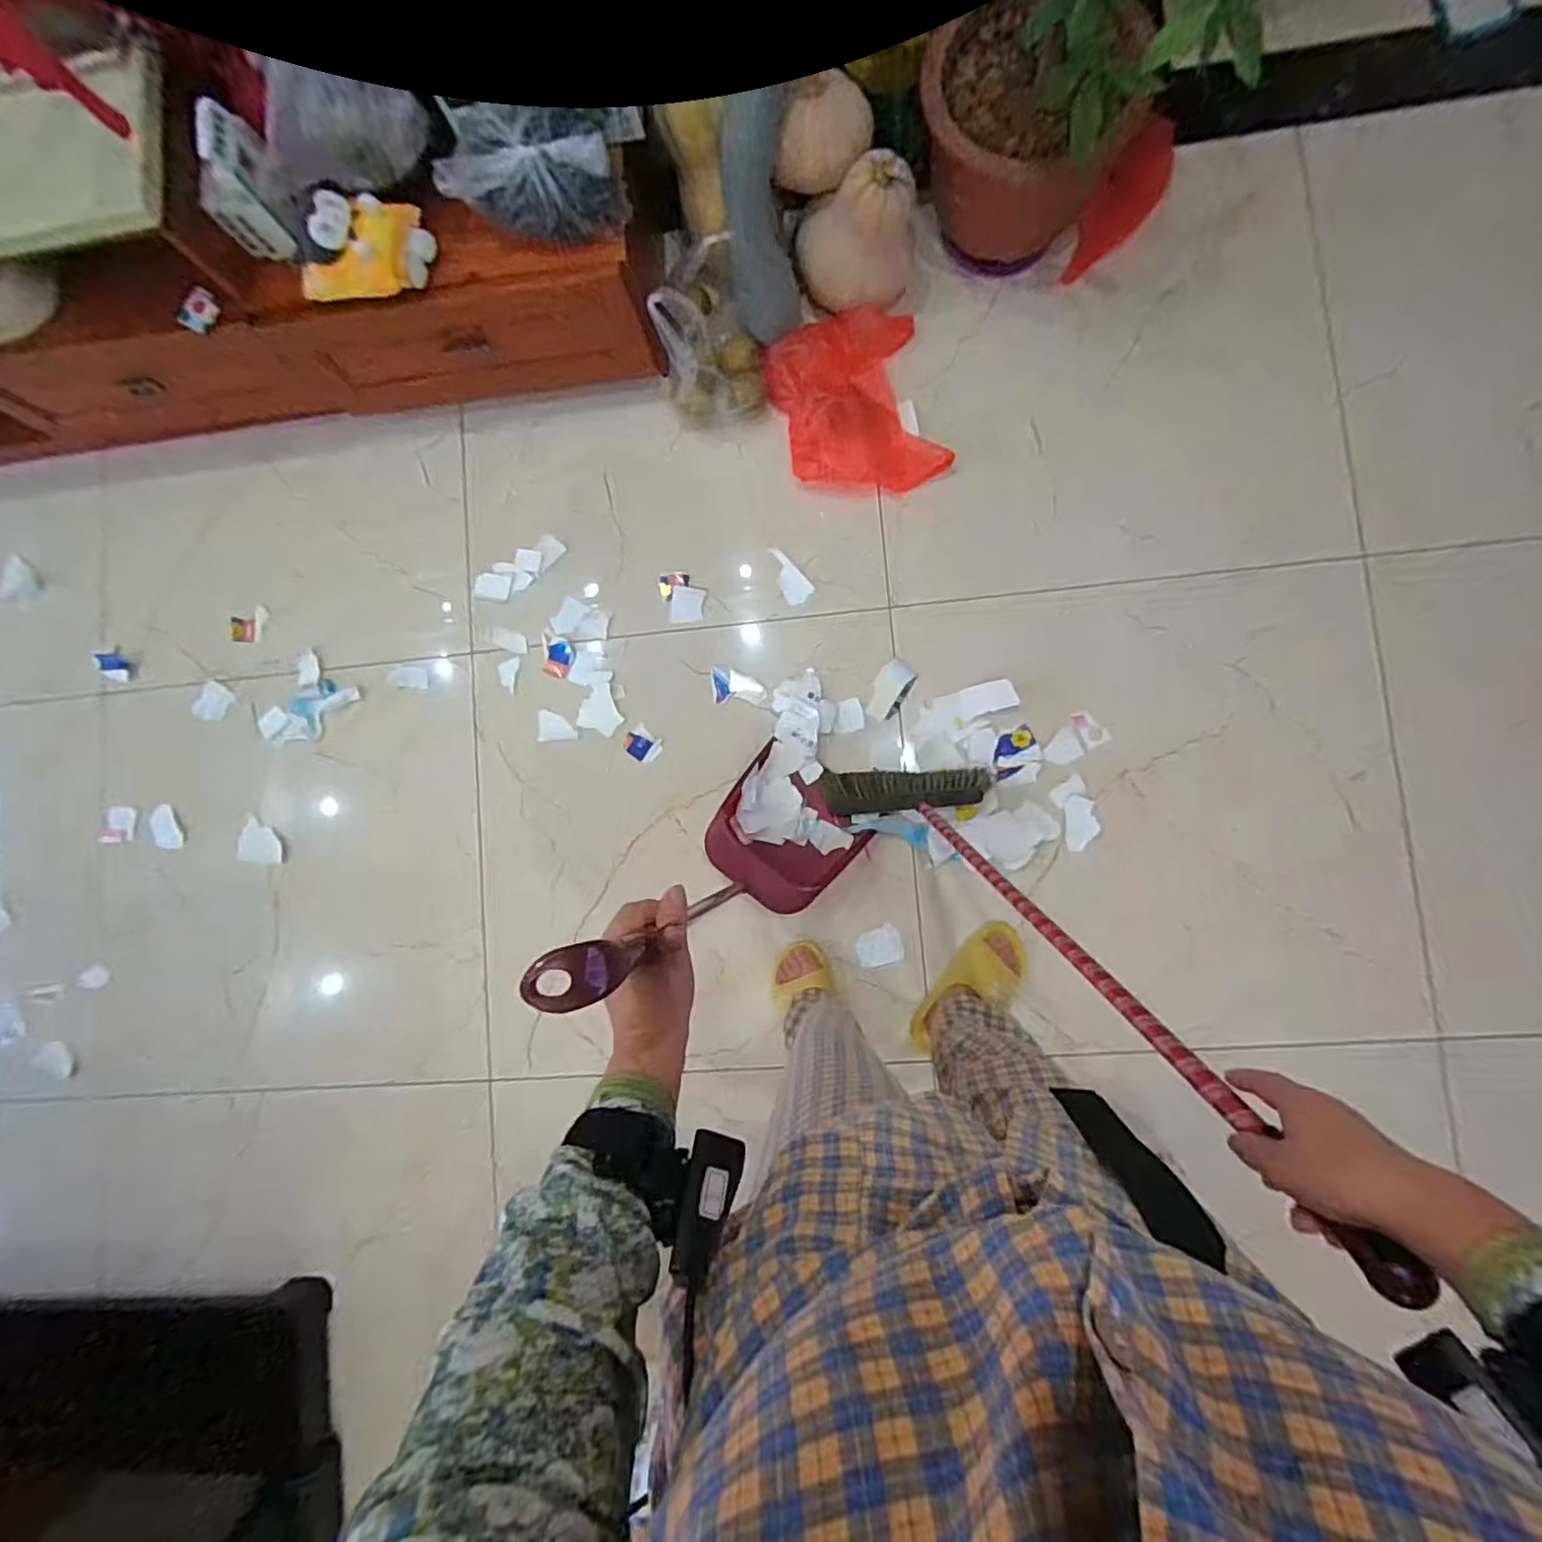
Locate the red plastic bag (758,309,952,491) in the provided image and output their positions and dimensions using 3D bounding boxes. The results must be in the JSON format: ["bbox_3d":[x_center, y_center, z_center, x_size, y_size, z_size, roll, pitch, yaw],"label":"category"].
[{"bbox_3d":[0.151,-0.649,1.169,0.263,0.068,0.309,-17,84,5],"label":"red plastic bag"}]

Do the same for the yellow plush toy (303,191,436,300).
[{"bbox_3d":[-0.606,-0.772,0.968,0.177,0.099,0.126,-4,85,6],"label":"yellow plush toy"}]

